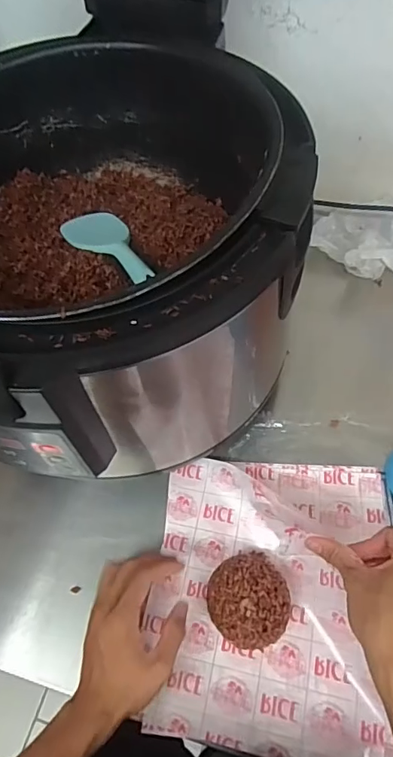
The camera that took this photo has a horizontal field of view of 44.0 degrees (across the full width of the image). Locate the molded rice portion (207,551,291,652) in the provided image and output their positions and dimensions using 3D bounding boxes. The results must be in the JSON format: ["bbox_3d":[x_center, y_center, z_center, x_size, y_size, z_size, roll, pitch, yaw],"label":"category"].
[{"bbox_3d":[0.055,0.225,0.496,0.084,0.044,0.084,-2,60,3],"label":"molded rice portion"}]

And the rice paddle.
[{"bbox_3d":[-0.092,-0.143,0.513,0.062,0.016,0.155,-33,51,-14],"label":"rice paddle"}]

